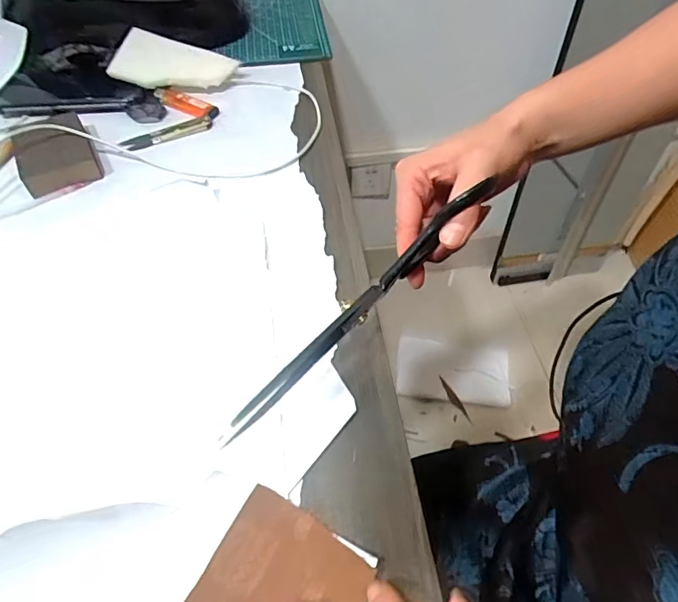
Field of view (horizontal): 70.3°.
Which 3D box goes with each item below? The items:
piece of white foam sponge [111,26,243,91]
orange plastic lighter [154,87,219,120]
[{"bbox_3d":[-0.193,-0.276,0.566,0.130,0.013,0.059,11,81,-12],"label":"piece of white foam sponge"},{"bbox_3d":[-0.177,-0.229,0.558,0.085,0.014,0.019,26,58,19],"label":"orange plastic lighter"}]

